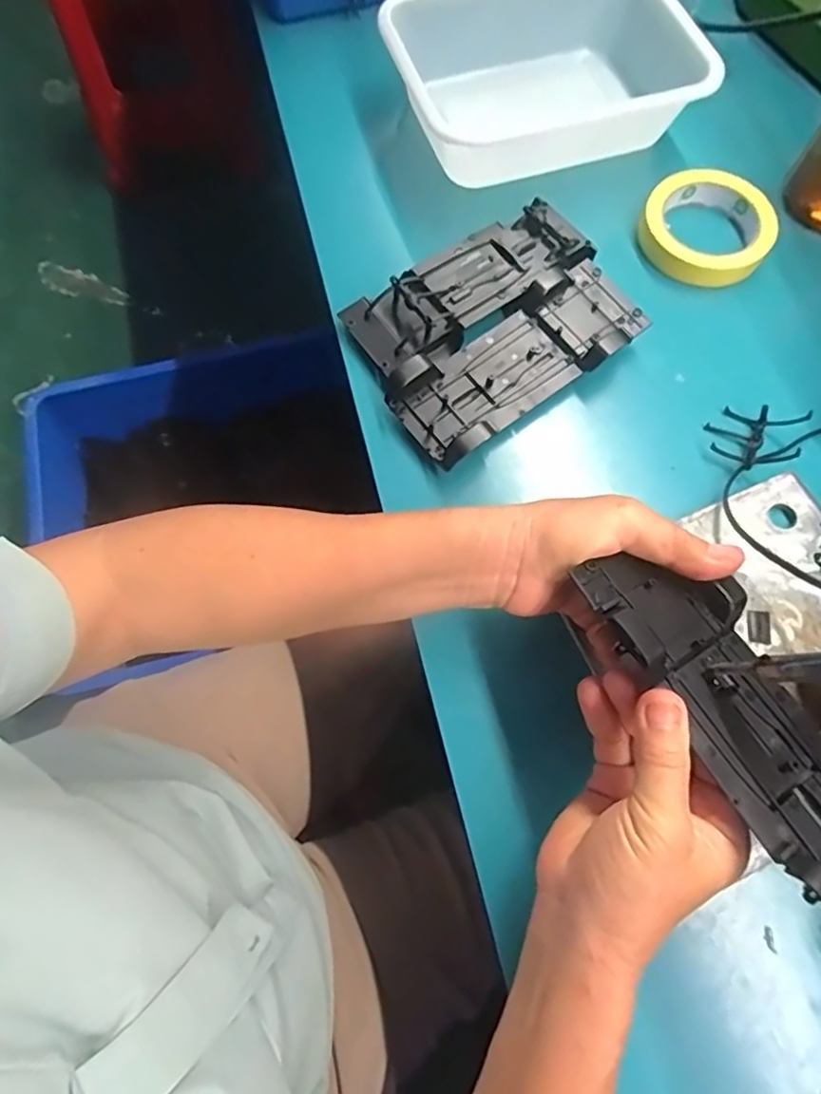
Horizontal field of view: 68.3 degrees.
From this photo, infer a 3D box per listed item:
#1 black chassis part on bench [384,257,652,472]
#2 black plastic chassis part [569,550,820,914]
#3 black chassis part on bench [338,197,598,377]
[{"bbox_3d":[0.080,-0.138,0.428,0.195,0.027,0.076,-38,74,-11],"label":"black chassis part on bench"},{"bbox_3d":[0.159,0.077,0.282,0.078,0.033,0.187,-35,75,-10],"label":"black plastic chassis part"},{"bbox_3d":[0.049,-0.197,0.449,0.192,0.018,0.078,-33,73,-10],"label":"black chassis part on bench"}]

